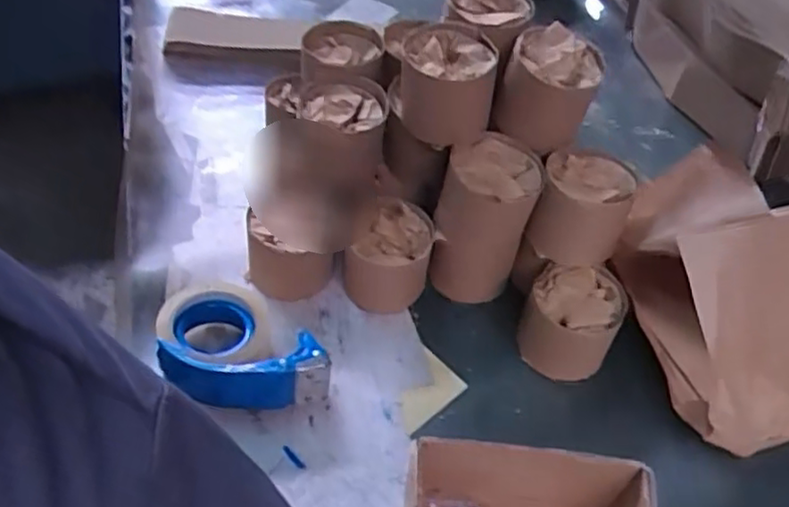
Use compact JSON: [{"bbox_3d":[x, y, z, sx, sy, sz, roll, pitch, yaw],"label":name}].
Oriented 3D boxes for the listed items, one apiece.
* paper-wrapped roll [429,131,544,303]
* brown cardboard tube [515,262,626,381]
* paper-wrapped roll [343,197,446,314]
[{"bbox_3d":[0.091,-0.027,0.733,0.090,0.167,0.102,15,48,8],"label":"paper-wrapped roll"},{"bbox_3d":[0.178,0.070,0.715,0.093,0.080,0.090,19,48,12],"label":"brown cardboard tube"},{"bbox_3d":[-0.003,0.004,0.754,0.087,0.088,0.086,22,49,14],"label":"paper-wrapped roll"}]

